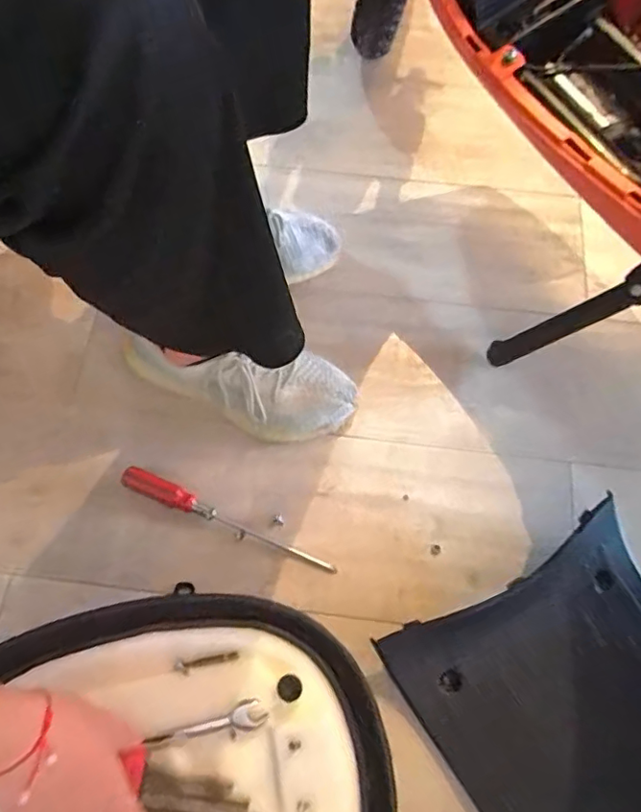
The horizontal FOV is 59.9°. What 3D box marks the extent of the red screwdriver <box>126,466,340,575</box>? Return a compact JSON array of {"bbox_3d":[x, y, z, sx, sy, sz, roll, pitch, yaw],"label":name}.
[{"bbox_3d":[-0.103,0.127,0.617,0.255,0.019,0.025,22,70,9],"label":"red screwdriver"}]

